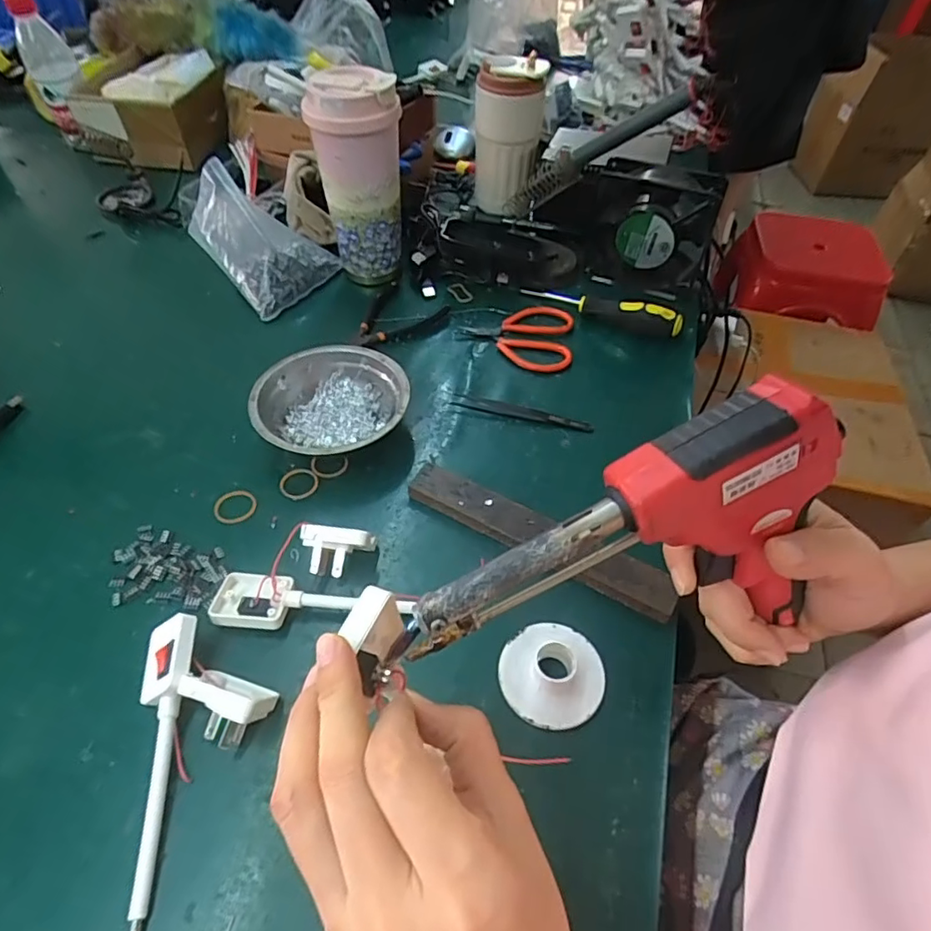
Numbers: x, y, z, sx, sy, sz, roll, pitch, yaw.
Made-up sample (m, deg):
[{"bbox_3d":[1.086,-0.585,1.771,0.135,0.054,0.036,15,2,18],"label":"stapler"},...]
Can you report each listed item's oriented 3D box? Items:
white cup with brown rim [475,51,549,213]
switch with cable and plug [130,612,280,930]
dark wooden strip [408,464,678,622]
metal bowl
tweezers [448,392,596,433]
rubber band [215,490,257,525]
[{"bbox_3d":[0.048,-0.384,0.651,0.074,0.160,0.076,1,50,-2],"label":"white cup with brown rim"},{"bbox_3d":[-0.149,0.179,0.293,0.075,0.033,0.202,-2,52,-4],"label":"switch with cable and plug"},{"bbox_3d":[0.053,0.053,0.421,0.208,0.016,0.037,23,55,15],"label":"dark wooden strip"},{"bbox_3d":[-0.113,-0.047,0.482,0.126,0.040,0.118,1,52,-2],"label":"metal bowl"},{"bbox_3d":[0.051,-0.049,0.510,0.127,0.004,0.014,14,53,7],"label":"tweezers"},{"bbox_3d":[-0.180,0.032,0.441,0.032,0.004,0.030,1,52,-2],"label":"rubber band"}]

